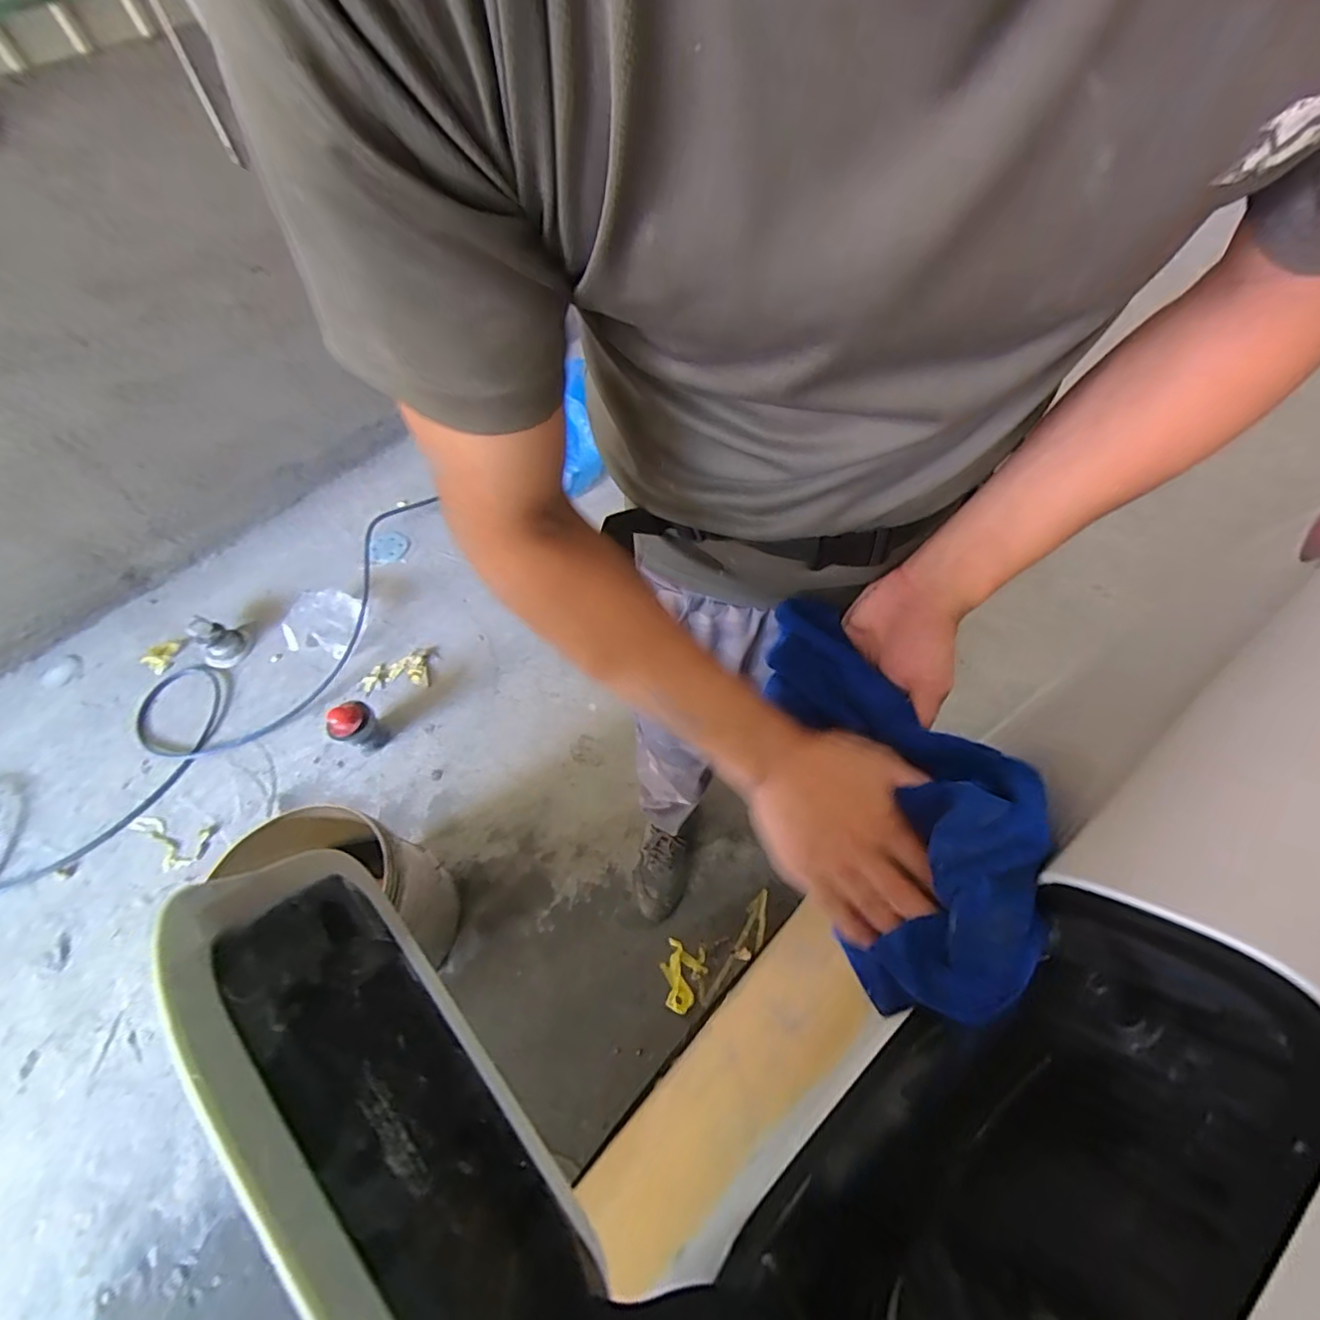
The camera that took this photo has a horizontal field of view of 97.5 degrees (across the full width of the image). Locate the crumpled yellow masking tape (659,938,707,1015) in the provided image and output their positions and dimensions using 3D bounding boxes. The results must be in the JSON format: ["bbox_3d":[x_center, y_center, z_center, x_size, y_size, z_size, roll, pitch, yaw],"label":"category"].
[{"bbox_3d":[0.037,0.606,1.112,0.082,0.019,0.114,19,63,15],"label":"crumpled yellow masking tape"}]

